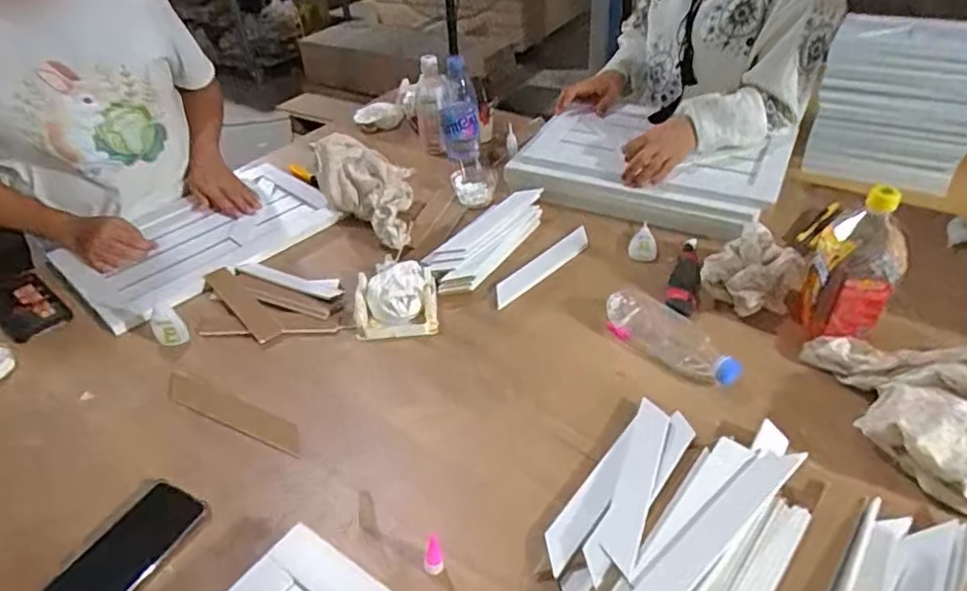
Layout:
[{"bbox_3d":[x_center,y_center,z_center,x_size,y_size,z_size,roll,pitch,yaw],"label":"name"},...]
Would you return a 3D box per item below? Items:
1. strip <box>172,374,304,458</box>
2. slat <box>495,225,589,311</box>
[{"bbox_3d":[-0.307,0.141,0.745,0.220,0.004,0.037,15,42,22],"label":"strip"},{"bbox_3d":[0.092,-0.047,0.940,0.042,0.010,0.215,29,49,34],"label":"slat"}]

